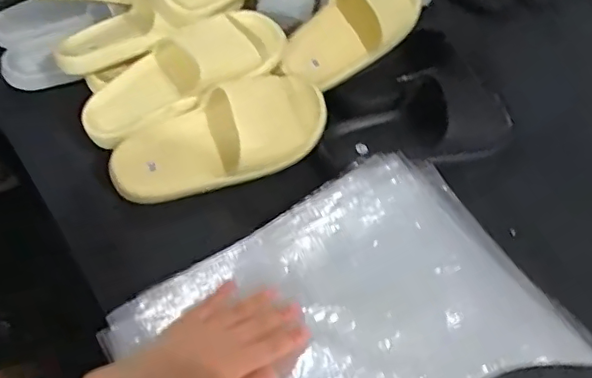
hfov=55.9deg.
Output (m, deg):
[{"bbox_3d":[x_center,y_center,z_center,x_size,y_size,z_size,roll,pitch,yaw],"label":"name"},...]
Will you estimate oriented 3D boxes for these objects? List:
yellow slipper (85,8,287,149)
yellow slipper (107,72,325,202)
[{"bbox_3d":[-0.132,-0.134,0.659,0.253,0.058,0.093,-29,54,-4],"label":"yellow slipper"},{"bbox_3d":[-0.089,-0.065,0.645,0.254,0.080,0.110,-22,52,-4],"label":"yellow slipper"}]

